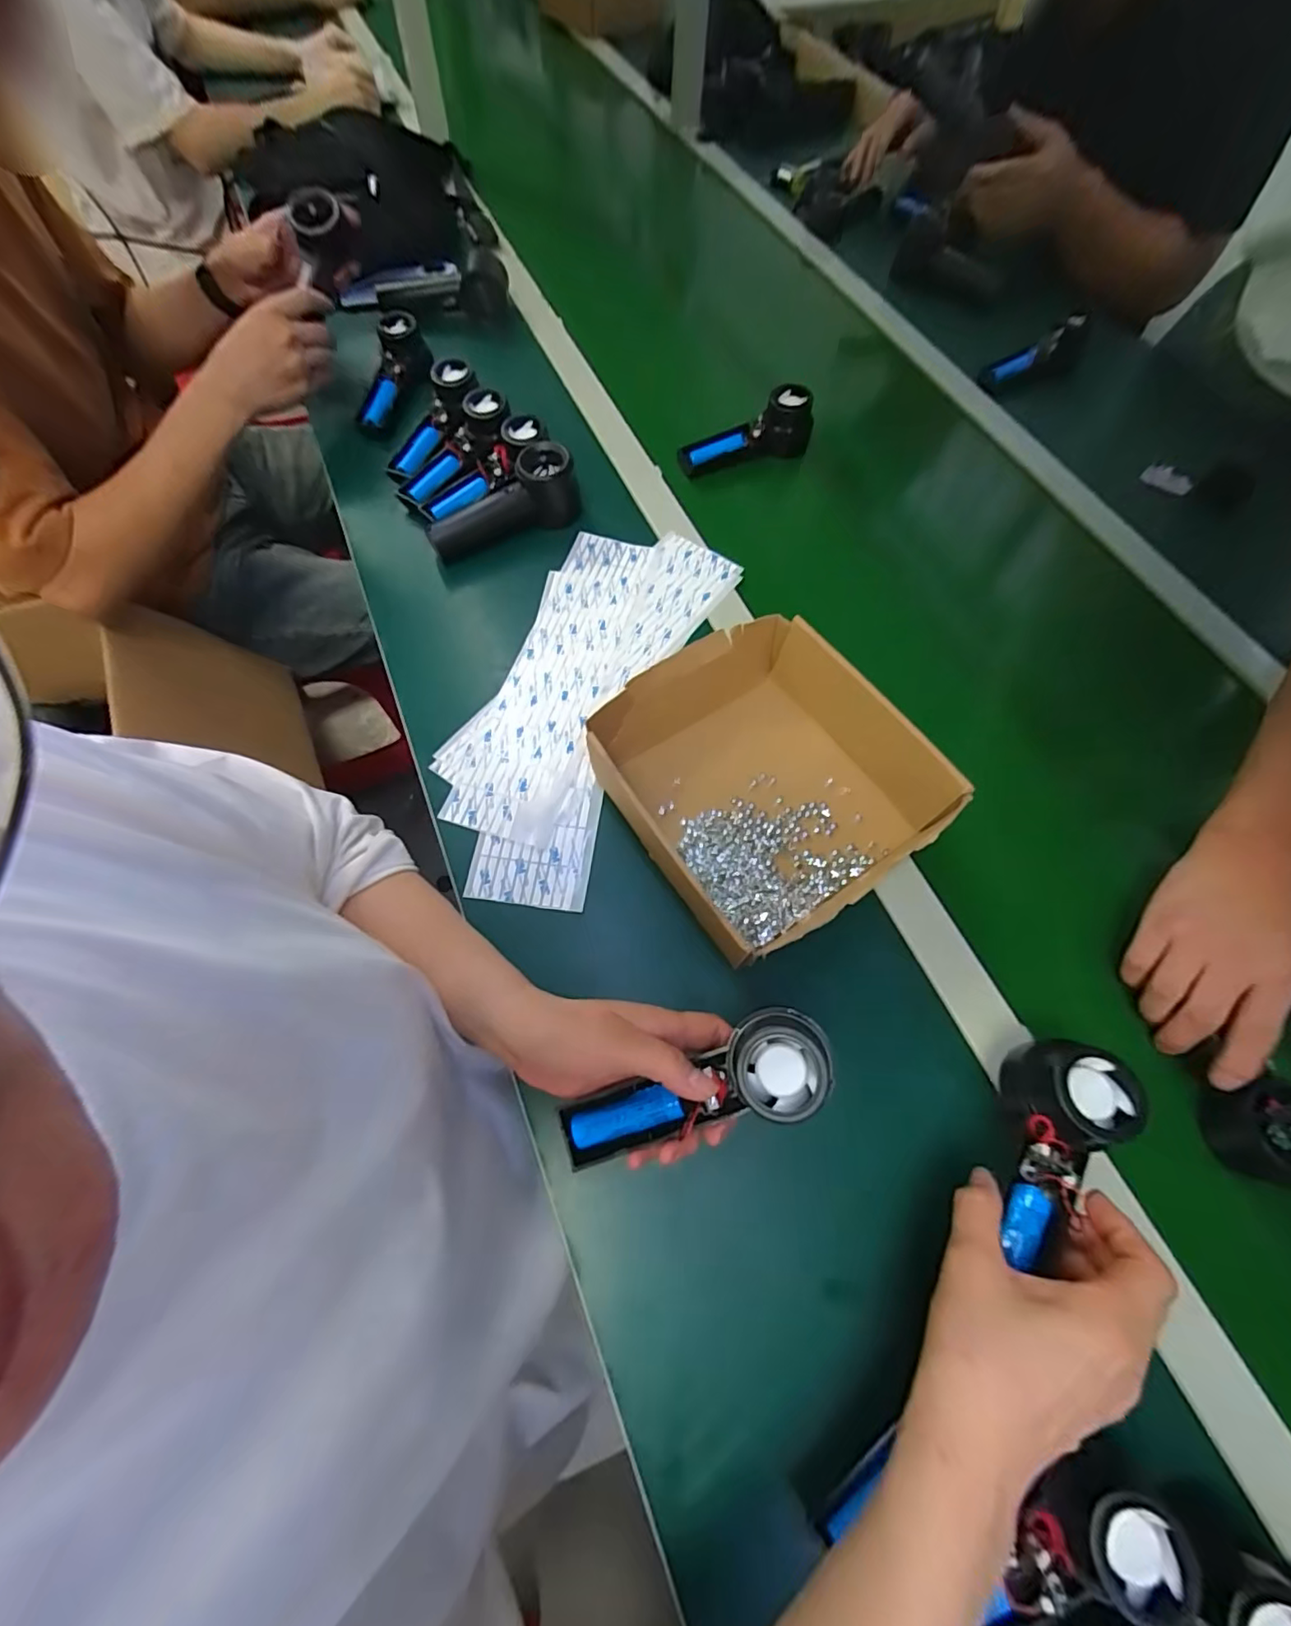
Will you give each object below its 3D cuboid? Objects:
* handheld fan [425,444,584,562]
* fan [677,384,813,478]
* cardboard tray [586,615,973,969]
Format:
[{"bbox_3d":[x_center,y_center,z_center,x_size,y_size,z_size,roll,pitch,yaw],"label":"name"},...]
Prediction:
[{"bbox_3d":[-0.145,-0.316,0.586,0.160,0.061,0.054,-21,69,-12],"label":"handheld fan"},{"bbox_3d":[0.110,-0.429,0.662,0.157,0.069,0.054,-15,68,-9],"label":"fan"},{"bbox_3d":[0.093,-0.032,0.455,0.232,0.067,0.236,-35,70,-16],"label":"cardboard tray"}]

